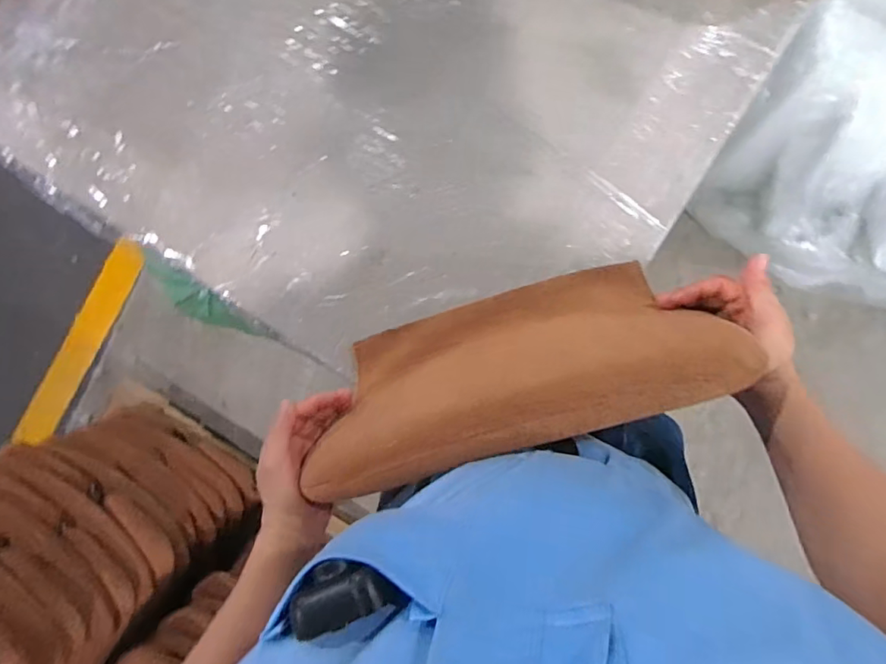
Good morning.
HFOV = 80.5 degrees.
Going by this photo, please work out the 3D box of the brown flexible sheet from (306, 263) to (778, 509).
[{"bbox_3d":[0.061,0.033,0.527,0.383,0.239,0.051,-17,114,6],"label":"brown flexible sheet"}]

